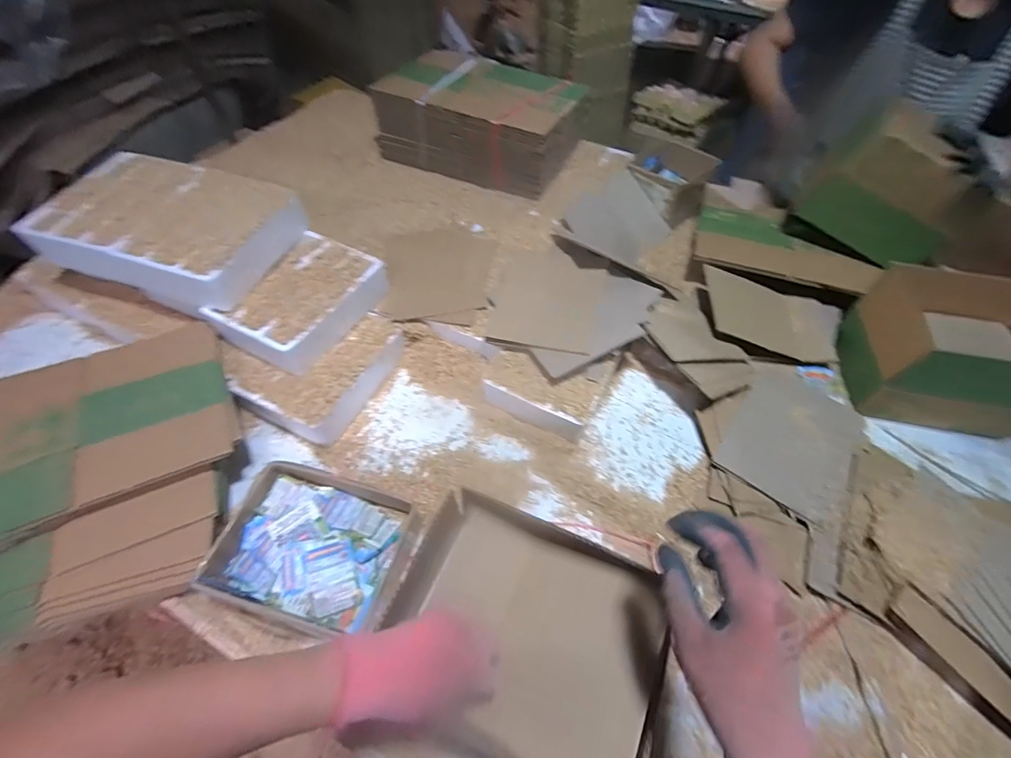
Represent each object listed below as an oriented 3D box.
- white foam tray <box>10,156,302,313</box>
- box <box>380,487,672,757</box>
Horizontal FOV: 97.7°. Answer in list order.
[{"bbox_3d":[-0.586,-0.276,0.766,0.394,0.077,0.250,15,56,9],"label":"white foam tray"},{"bbox_3d":[0.017,0.238,0.419,0.248,0.051,0.200,22,57,10],"label":"box"}]

